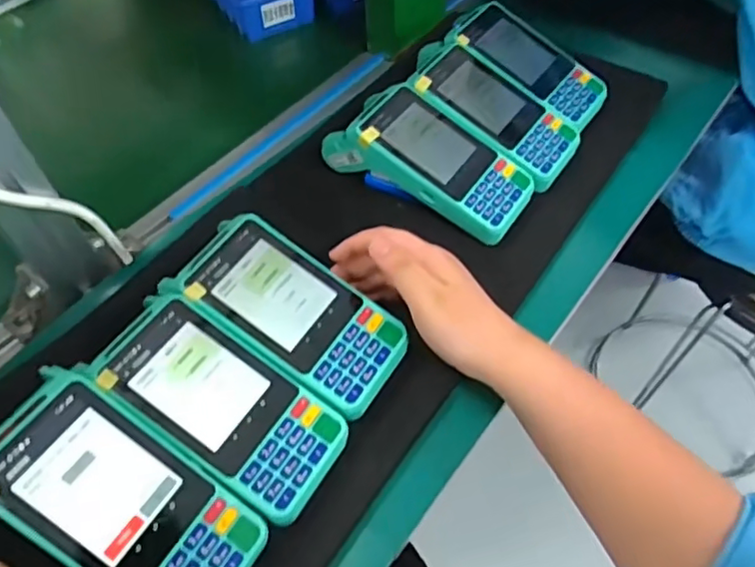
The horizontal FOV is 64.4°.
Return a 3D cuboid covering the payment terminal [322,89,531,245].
[{"bbox_3d":[0.043,-0.106,0.498,0.168,0.057,0.077,27,59,20],"label":"payment terminal"}]

